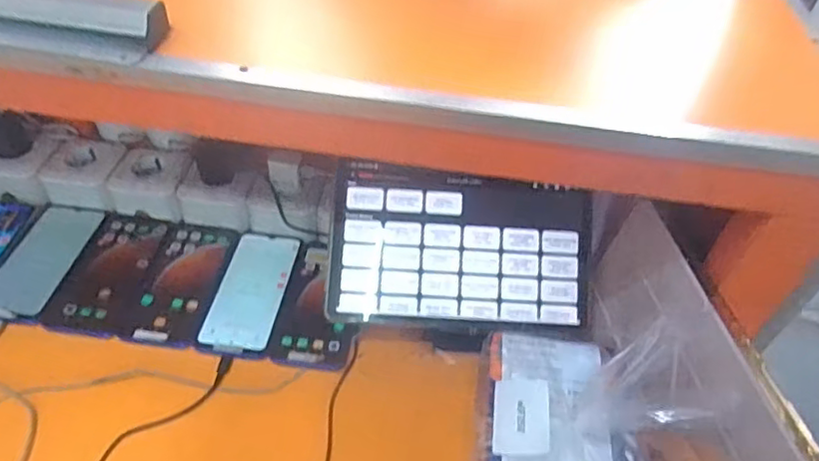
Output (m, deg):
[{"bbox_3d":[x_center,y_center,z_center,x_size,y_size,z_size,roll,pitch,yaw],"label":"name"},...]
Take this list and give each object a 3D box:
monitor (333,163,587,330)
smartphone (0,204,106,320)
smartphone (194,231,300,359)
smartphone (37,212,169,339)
[{"bbox_3d":[0.050,0.019,0.580,0.247,0.005,0.152,4,84,-1],"label":"monitor"},{"bbox_3d":[-0.396,0.026,0.647,0.072,0.005,0.154,6,47,2],"label":"smartphone"},{"bbox_3d":[-0.168,0.062,0.637,0.071,0.008,0.163,6,47,2],"label":"smartphone"},{"bbox_3d":[-0.321,0.042,0.640,0.081,0.004,0.160,7,47,2],"label":"smartphone"}]

